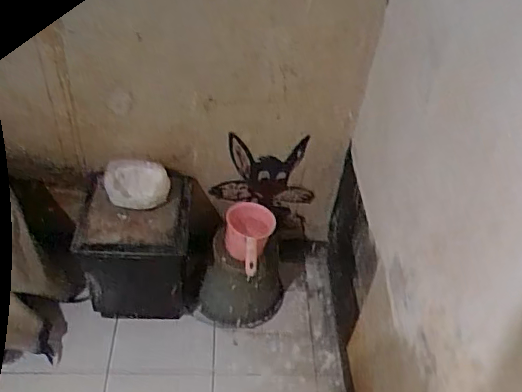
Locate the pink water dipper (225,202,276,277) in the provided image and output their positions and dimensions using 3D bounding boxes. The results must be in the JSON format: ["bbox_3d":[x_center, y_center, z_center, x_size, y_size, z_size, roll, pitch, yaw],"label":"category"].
[{"bbox_3d":[-0.040,0.116,1.529,0.137,0.096,0.206,12,47,5],"label":"pink water dipper"}]

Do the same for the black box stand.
[{"bbox_3d":[-0.346,0.159,1.577,0.322,0.409,0.252,-4,47,-10],"label":"black box stand"}]

